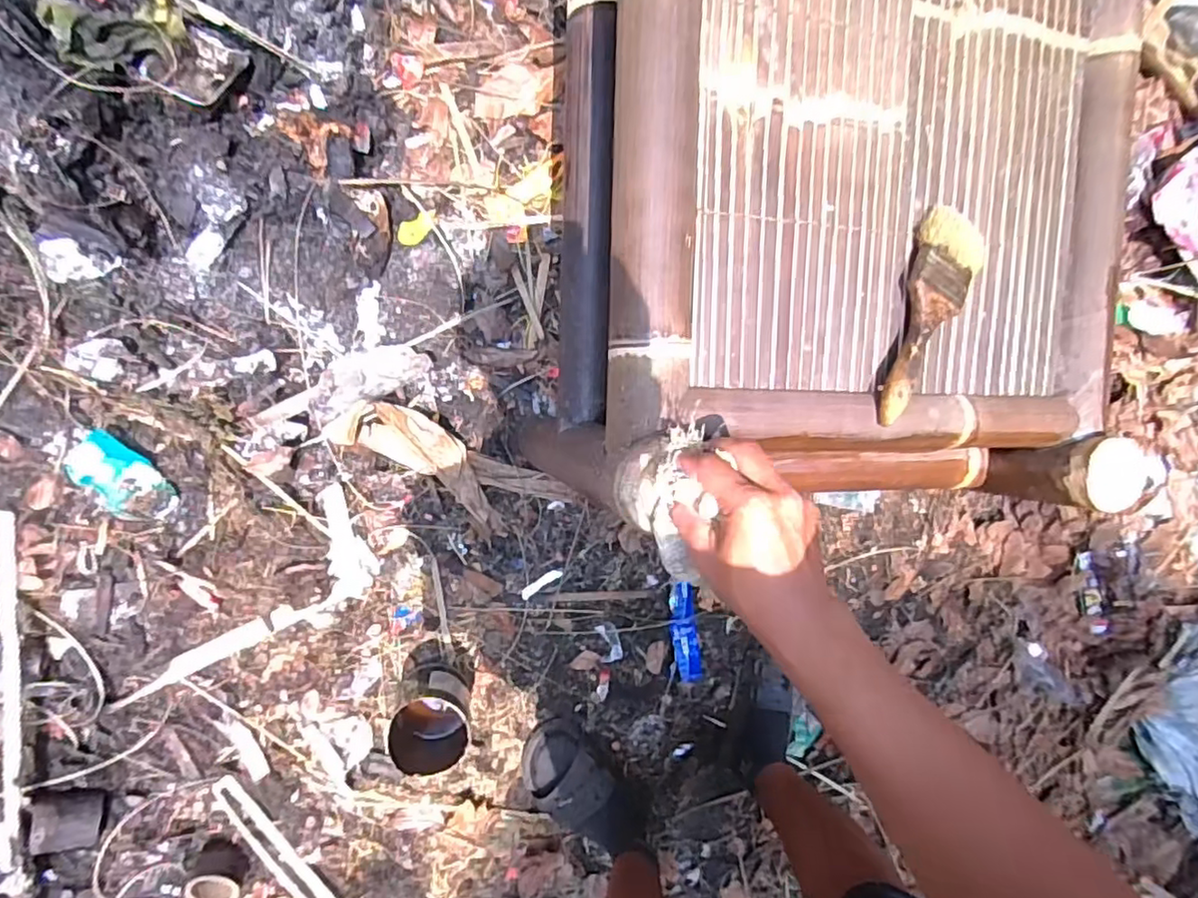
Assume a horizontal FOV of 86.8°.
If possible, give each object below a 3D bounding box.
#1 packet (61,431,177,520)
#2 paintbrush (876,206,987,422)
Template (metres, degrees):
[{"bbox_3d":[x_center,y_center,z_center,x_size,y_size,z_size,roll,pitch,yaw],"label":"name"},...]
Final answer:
[{"bbox_3d":[-0.567,0.037,0.753,0.073,0.013,0.119,-43,114,-8],"label":"packet"},{"bbox_3d":[0.294,-0.117,0.566,0.070,0.024,0.204,22,87,-6],"label":"paintbrush"}]

